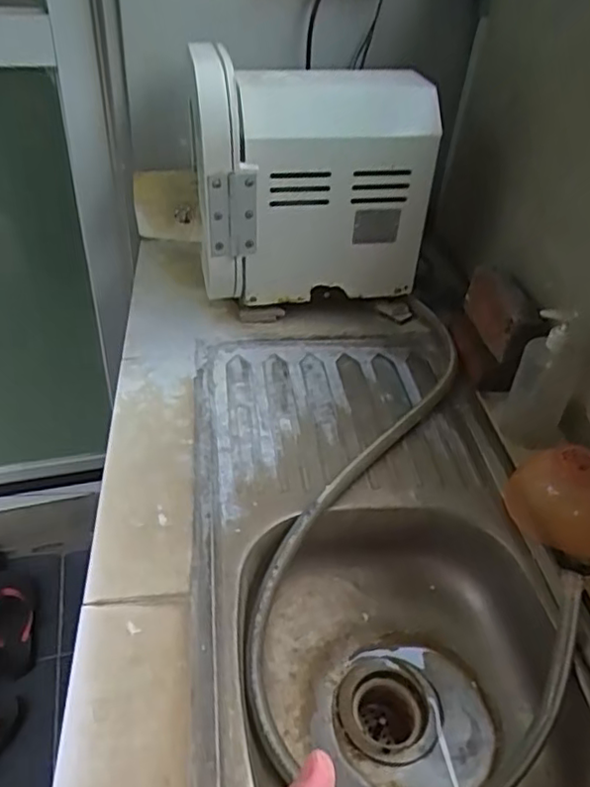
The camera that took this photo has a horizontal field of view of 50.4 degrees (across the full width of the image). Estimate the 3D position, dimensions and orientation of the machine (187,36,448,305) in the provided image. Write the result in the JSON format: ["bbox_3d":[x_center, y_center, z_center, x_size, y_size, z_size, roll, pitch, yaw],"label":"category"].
[{"bbox_3d":[0.014,-0.313,0.941,0.332,0.317,0.186,-12,42,-19],"label":"machine"}]

